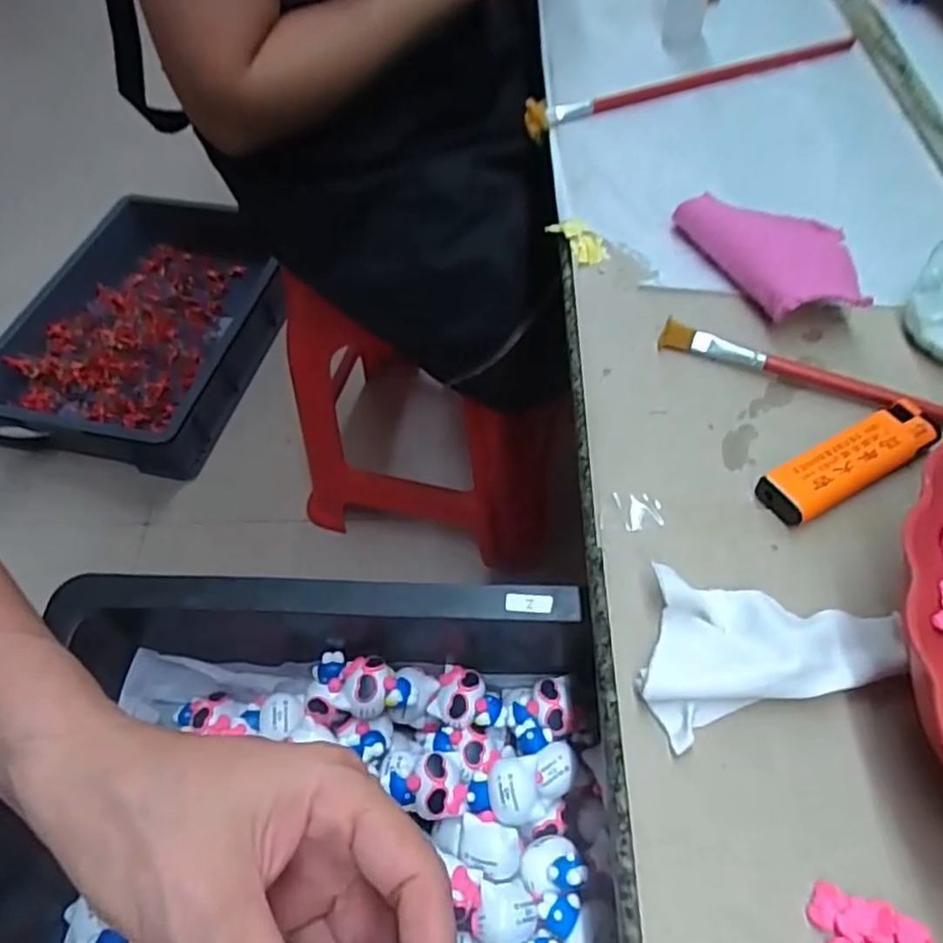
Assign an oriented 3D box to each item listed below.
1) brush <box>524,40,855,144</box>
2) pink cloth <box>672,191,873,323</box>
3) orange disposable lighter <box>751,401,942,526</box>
[{"bbox_3d":[0.157,-0.269,0.470,0.259,0.018,0.021,-18,56,-9],"label":"brush"},{"bbox_3d":[0.154,-0.113,0.348,0.055,0.021,0.097,-20,57,-10],"label":"pink cloth"},{"bbox_3d":[0.157,-0.003,0.282,0.081,0.013,0.023,-26,58,-14],"label":"orange disposable lighter"}]

